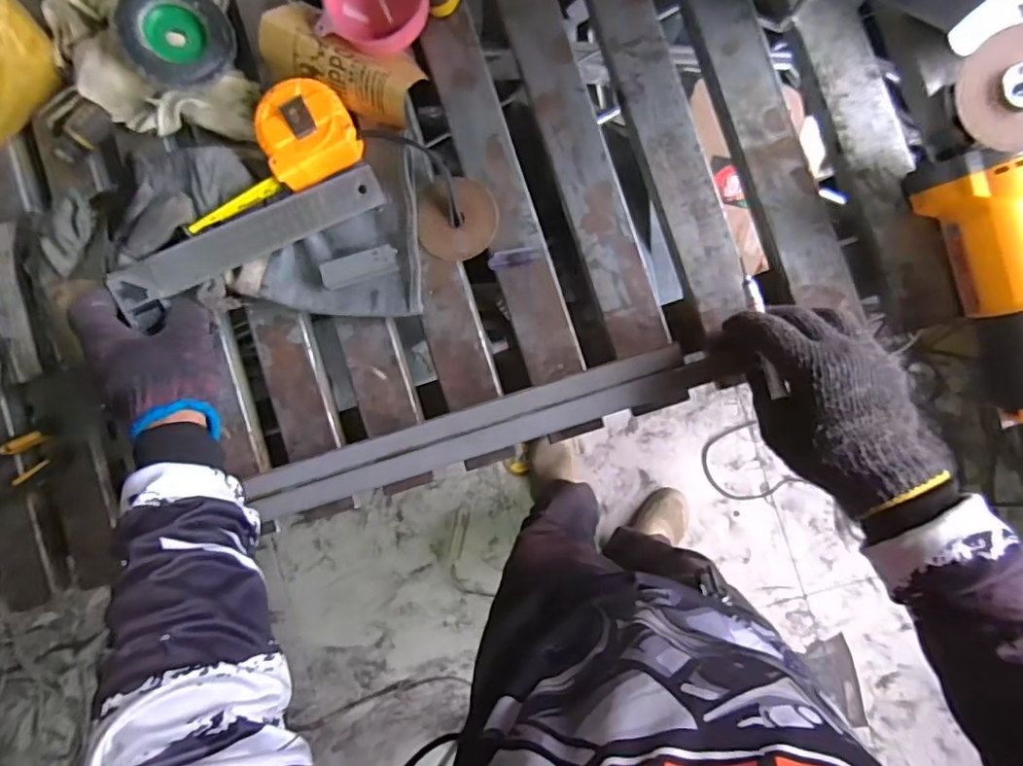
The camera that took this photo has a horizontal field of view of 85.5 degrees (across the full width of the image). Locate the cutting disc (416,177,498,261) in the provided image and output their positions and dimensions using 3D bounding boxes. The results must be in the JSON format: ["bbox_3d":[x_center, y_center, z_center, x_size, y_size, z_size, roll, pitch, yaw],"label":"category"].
[{"bbox_3d":[-0.047,-0.144,0.488,0.069,0.009,0.069,0,91,4],"label":"cutting disc"}]

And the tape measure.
[{"bbox_3d":[-0.210,-0.201,0.480,0.152,0.034,0.079,-26,86,4],"label":"tape measure"}]

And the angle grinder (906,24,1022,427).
[{"bbox_3d":[0.366,-0.088,0.415,0.071,0.079,0.306,-18,102,5],"label":"angle grinder"}]

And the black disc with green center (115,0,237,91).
[{"bbox_3d":[-0.294,-0.308,0.486,0.086,0.013,0.087,-2,94,-27],"label":"black disc with green center"}]

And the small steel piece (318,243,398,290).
[{"bbox_3d":[-0.132,-0.100,0.481,0.064,0.018,0.022,-16,87,5],"label":"small steel piece"}]

